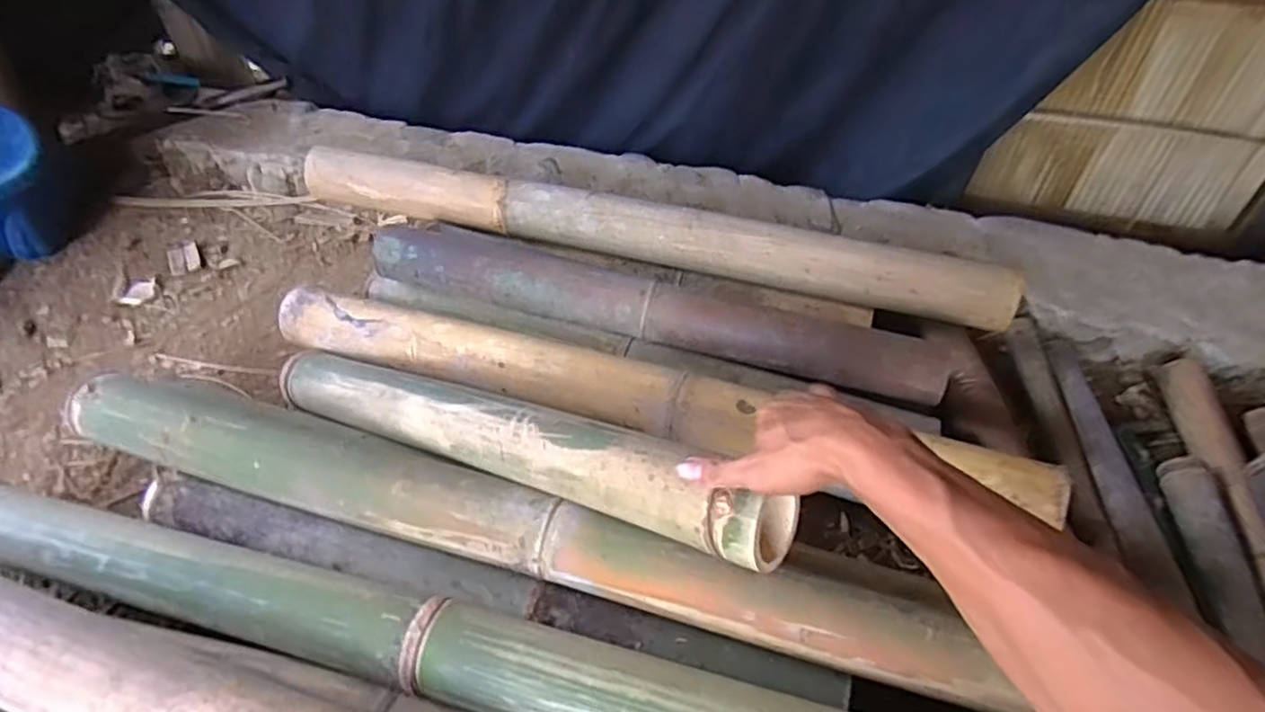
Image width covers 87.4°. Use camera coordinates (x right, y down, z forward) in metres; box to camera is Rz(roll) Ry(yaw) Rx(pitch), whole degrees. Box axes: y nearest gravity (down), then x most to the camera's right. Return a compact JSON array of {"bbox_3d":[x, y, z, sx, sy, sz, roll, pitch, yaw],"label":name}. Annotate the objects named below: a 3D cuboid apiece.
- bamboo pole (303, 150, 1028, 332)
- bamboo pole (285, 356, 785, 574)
[{"bbox_3d":[0.004,-0.171,0.864,0.913,0.066,0.076,13,48,13],"label":"bamboo pole"},{"bbox_3d":[-0.146,0.071,0.624,0.591,0.063,0.063,12,46,33],"label":"bamboo pole"}]

